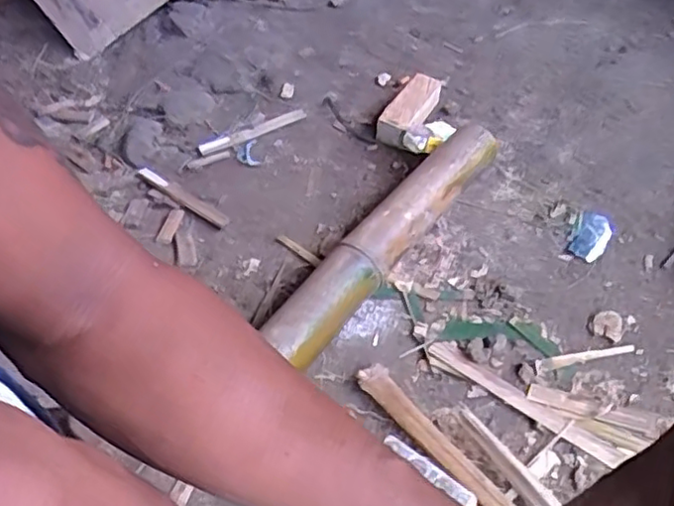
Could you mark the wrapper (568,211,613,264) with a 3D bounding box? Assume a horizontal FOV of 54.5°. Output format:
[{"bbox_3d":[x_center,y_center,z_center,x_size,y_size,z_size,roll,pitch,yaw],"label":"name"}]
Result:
[{"bbox_3d":[0.324,-0.022,0.833,0.040,0.008,0.082,21,51,22],"label":"wrapper"}]

